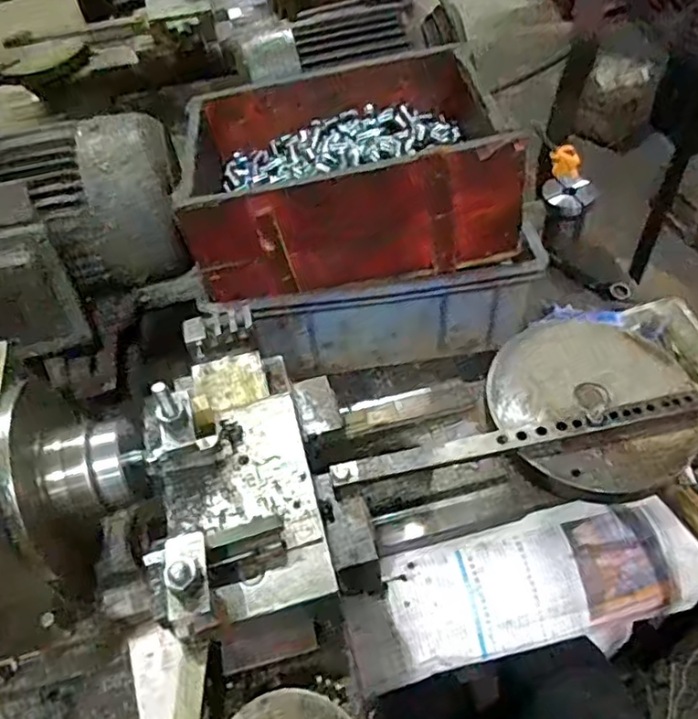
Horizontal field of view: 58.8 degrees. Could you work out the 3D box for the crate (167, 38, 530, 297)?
[{"bbox_3d":[-0.007,-0.226,0.734,0.353,0.145,0.260,-8,49,-2],"label":"crate"}]

